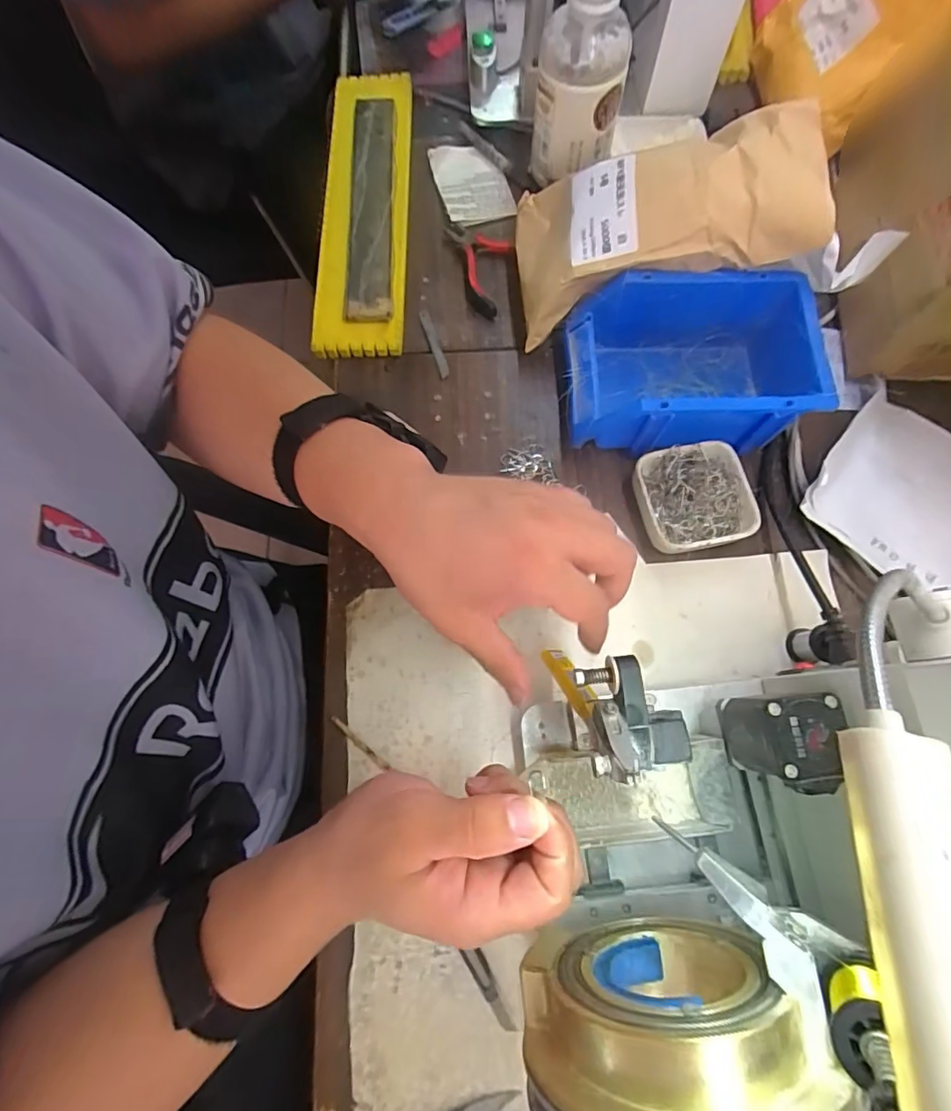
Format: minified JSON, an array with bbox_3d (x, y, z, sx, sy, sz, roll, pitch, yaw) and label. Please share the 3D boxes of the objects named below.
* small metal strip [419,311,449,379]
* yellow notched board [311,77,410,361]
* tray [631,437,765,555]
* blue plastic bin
[{"bbox_3d":[-0.037,-0.194,0.472,0.009,0.007,0.075,-18,73,-3],"label":"small metal strip"},{"bbox_3d":[-0.110,-0.342,0.504,0.082,0.017,0.333,0,76,2],"label":"yellow notched board"},{"bbox_3d":[0.173,-0.045,0.408,0.087,0.029,0.080,-10,73,-1],"label":"tray"},{"bbox_3d":[0.167,-0.149,0.415,0.180,0.078,0.123,0,73,2],"label":"blue plastic bin"}]

